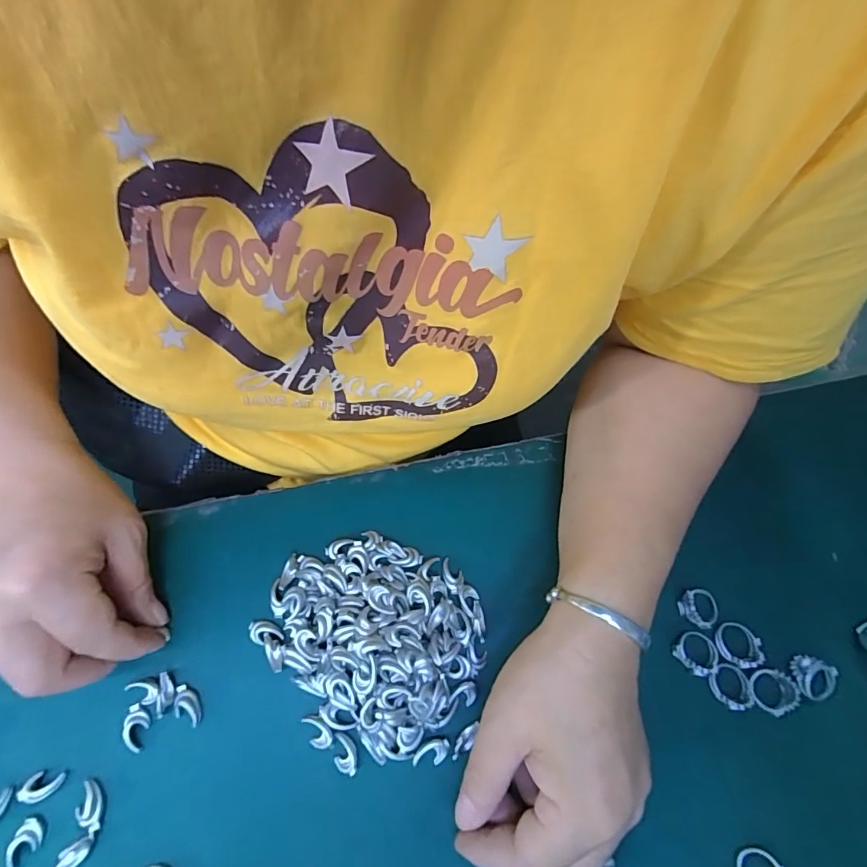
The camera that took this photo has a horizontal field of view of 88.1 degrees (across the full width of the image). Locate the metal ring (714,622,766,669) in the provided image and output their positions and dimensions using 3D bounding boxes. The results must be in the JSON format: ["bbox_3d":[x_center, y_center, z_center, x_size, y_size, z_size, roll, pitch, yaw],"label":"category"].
[{"bbox_3d":[0.174,0.120,0.254,0.022,0.007,0.022,0,66,-1],"label":"metal ring"}]

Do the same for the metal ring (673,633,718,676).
[{"bbox_3d":[0.150,0.123,0.253,0.022,0.006,0.021,0,66,-1],"label":"metal ring"}]

